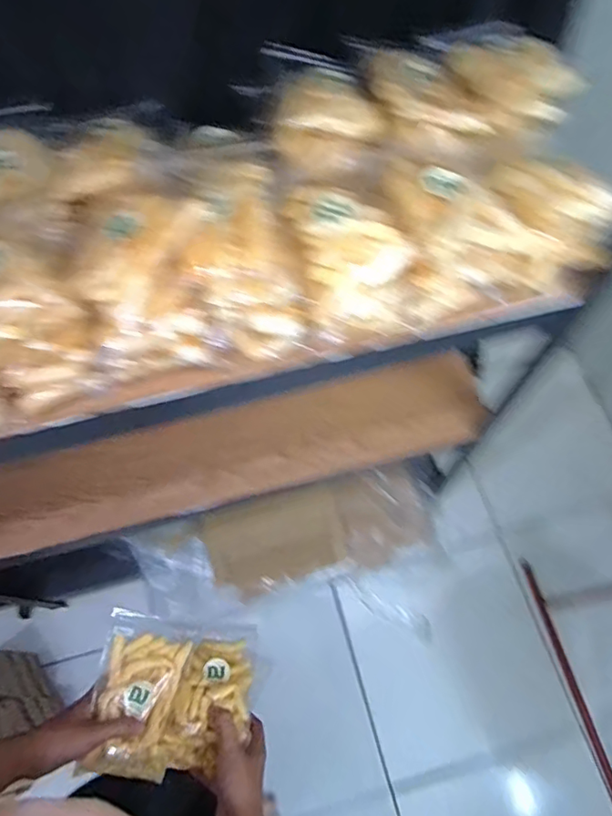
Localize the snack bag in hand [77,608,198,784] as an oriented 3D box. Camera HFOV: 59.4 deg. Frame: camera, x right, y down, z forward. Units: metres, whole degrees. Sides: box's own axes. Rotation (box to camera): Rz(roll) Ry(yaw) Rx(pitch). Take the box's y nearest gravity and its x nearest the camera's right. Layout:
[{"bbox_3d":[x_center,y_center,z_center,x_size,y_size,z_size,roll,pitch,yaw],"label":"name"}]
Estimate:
[{"bbox_3d":[-0.174,0.297,0.564,0.086,0.034,0.149,15,55,-11],"label":"snack bag in hand"}]

